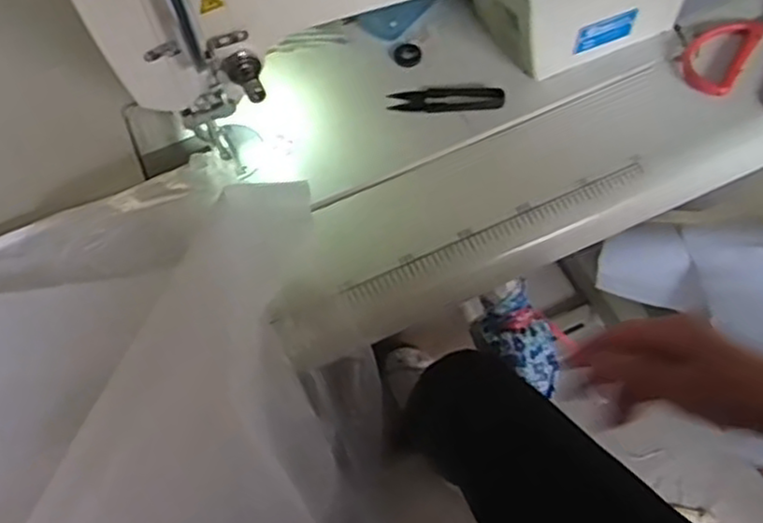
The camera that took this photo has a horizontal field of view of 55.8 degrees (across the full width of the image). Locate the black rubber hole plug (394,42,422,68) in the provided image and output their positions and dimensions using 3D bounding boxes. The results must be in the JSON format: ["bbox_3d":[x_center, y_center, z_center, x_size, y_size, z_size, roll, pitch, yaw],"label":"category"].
[{"bbox_3d":[0.024,-0.187,0.650,0.024,0.004,0.026,-6,61,1],"label":"black rubber hole plug"}]

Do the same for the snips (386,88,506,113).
[{"bbox_3d":[0.056,-0.140,0.618,0.097,0.007,0.022,-1,62,4],"label":"snips"}]

